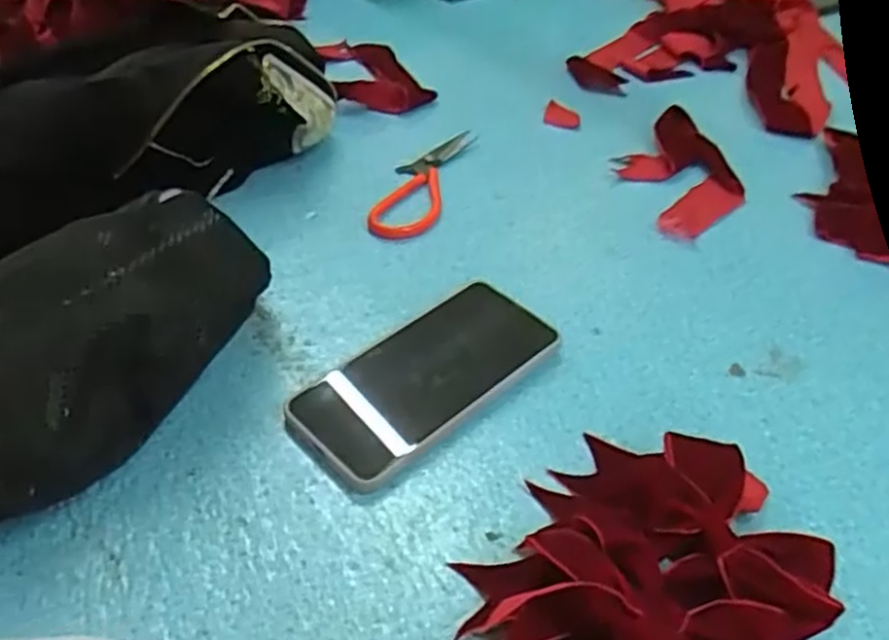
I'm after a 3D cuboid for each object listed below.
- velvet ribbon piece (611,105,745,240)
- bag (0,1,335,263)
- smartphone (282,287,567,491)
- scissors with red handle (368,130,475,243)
[{"bbox_3d":[0.195,-0.128,0.624,0.089,0.022,0.153,-9,45,-13],"label":"velvet ribbon piece"},{"bbox_3d":[-0.259,-0.149,0.563,0.351,0.107,0.160,-28,52,-28],"label":"bag"},{"bbox_3d":[-0.012,0.033,0.448,0.159,0.017,0.077,-32,53,-31],"label":"smartphone"},{"bbox_3d":[-0.018,-0.113,0.605,0.048,0.007,0.156,13,45,10],"label":"scissors with red handle"}]

